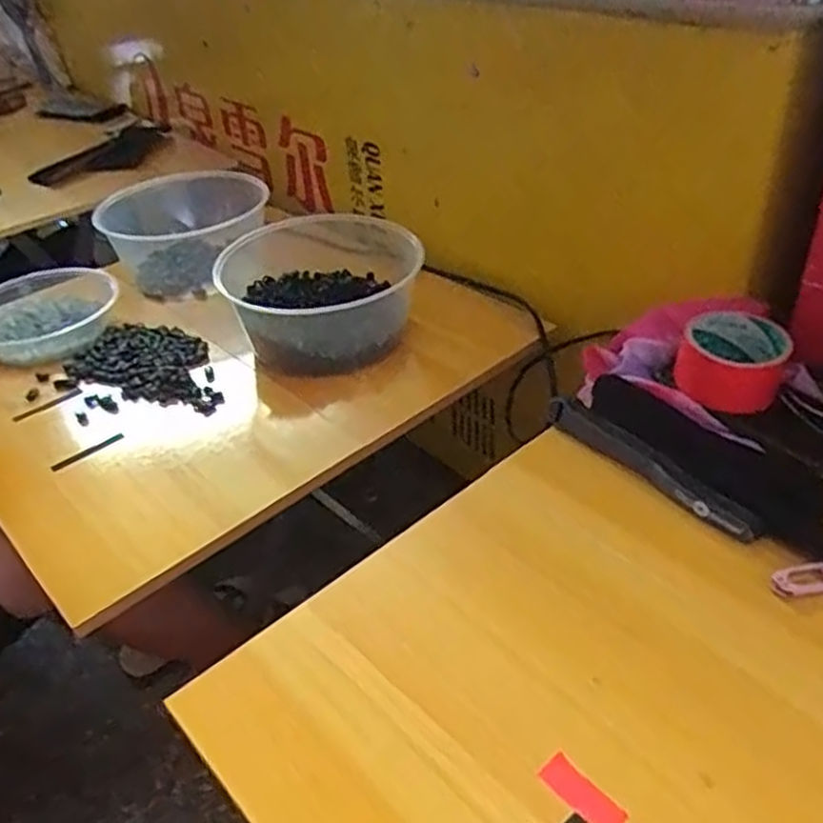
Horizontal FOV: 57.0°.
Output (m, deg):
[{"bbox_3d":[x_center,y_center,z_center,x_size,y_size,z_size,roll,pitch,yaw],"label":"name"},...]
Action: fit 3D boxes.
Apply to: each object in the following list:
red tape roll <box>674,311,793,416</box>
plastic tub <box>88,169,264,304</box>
[{"bbox_3d":[0.273,-0.045,0.648,0.087,0.044,0.086,12,40,21],"label":"red tape roll"},{"bbox_3d":[-0.319,-0.260,1.085,0.228,0.102,0.256,-17,38,-17],"label":"plastic tub"}]

